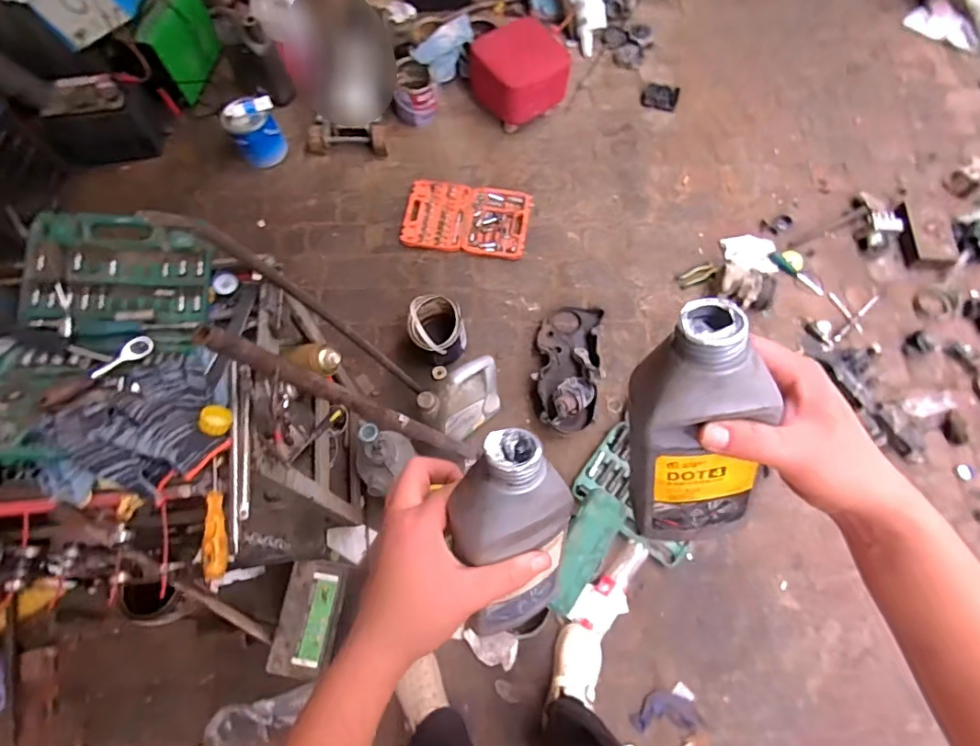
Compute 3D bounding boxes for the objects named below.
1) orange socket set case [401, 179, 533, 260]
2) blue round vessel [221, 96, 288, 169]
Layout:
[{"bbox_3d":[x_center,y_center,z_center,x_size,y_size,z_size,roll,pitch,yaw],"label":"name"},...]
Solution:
[{"bbox_3d":[-0.071,-0.474,1.658,0.381,0.037,0.227,8,69,3],"label":"orange socket set case"},{"bbox_3d":[-0.723,-0.745,1.667,0.148,0.153,0.151,-36,73,-13],"label":"blue round vessel"}]

